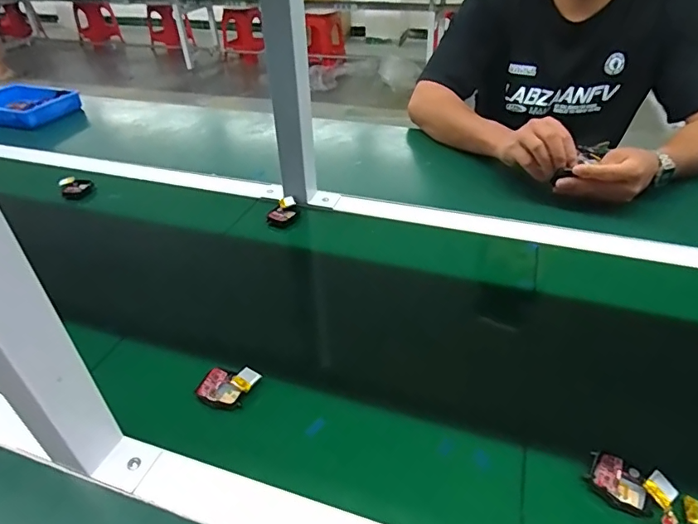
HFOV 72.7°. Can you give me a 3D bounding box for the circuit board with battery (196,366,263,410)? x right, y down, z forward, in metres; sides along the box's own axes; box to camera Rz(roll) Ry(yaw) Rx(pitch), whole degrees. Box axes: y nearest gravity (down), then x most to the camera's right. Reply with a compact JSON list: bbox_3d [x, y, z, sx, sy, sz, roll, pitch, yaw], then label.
[{"bbox_3d":[-0.114,0.116,0.446,0.042,0.014,0.050,29,46,33],"label":"circuit board with battery"}]

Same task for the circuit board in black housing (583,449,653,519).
[{"bbox_3d":[0.207,0.168,0.361,0.044,0.008,0.037,27,45,32],"label":"circuit board in black housing"}]

